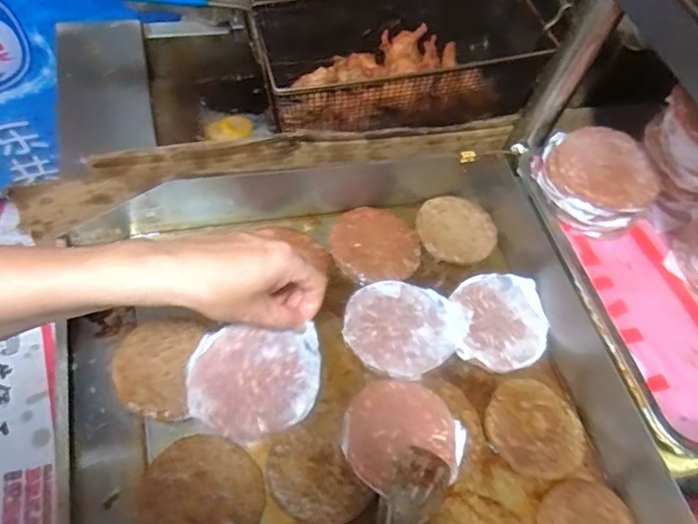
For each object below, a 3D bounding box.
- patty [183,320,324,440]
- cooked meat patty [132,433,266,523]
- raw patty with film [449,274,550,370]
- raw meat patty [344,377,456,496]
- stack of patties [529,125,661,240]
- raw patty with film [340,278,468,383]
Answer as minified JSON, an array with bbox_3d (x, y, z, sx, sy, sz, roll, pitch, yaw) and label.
[{"bbox_3d":[-0.079,0.102,0.482,0.107,0.098,0.011,-5,16,-5],"label":"patty"},{"bbox_3d":[-0.120,0.191,0.469,0.096,0.011,0.095,1,60,-2],"label":"cooked meat patty"},{"bbox_3d":[0.157,0.060,0.601,0.094,0.021,0.103,1,60,-2],"label":"raw patty with film"},{"bbox_3d":[0.044,0.149,0.511,0.097,0.006,0.094,-9,56,-13],"label":"raw meat patty"},{"bbox_3d":[0.257,-0.083,0.605,0.109,0.070,0.102,-1,58,-12],"label":"stack of patties"},{"bbox_3d":[0.055,0.068,0.586,0.115,0.017,0.101,24,57,4],"label":"raw patty with film"}]

